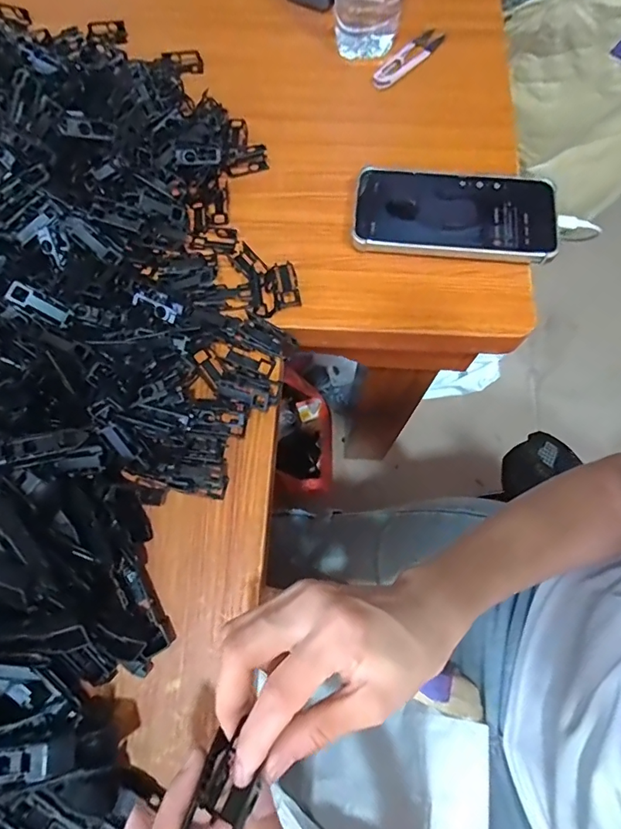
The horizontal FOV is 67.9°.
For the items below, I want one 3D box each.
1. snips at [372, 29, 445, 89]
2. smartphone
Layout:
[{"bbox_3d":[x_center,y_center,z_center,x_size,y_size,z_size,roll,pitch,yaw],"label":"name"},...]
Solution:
[{"bbox_3d":[0.100,-0.362,0.465,0.025,0.009,0.109,38,75,12],"label":"snips"},{"bbox_3d":[0.121,-0.170,0.389,0.164,0.008,0.082,5,73,3],"label":"smartphone"}]

